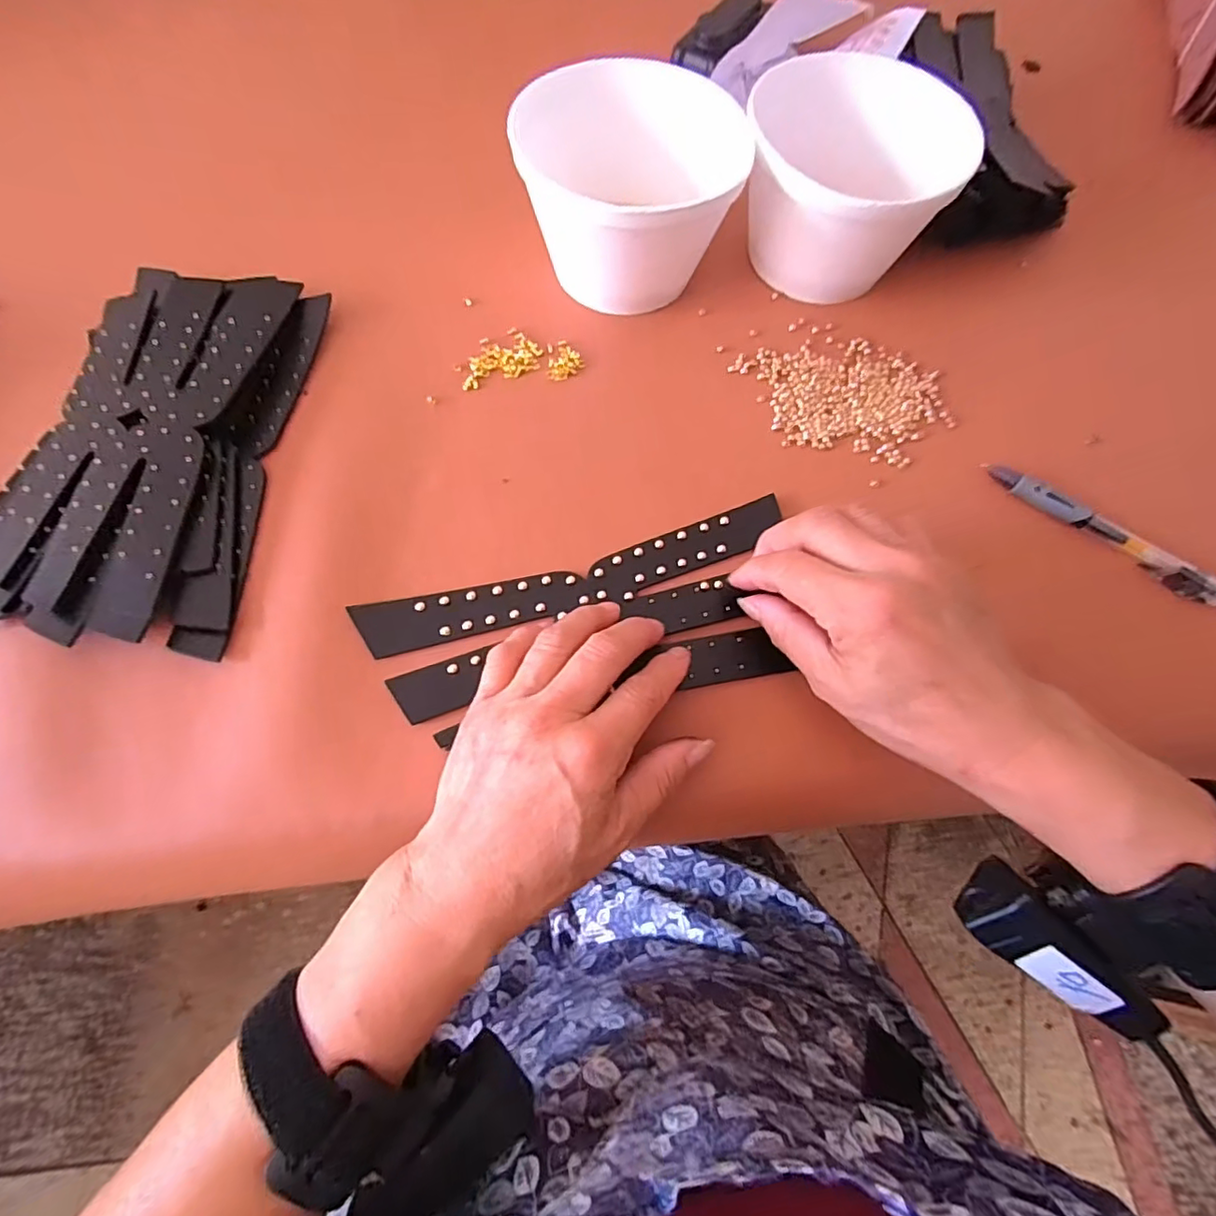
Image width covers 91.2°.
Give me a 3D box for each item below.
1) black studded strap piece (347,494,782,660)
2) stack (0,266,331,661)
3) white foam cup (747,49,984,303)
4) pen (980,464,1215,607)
[{"bbox_3d":[-0.011,-0.016,0.297,0.217,0.005,0.031,-17,70,-9],"label":"black studded strap piece"},{"bbox_3d":[-0.238,-0.089,0.307,0.130,0.019,0.219,4,68,-1],"label":"stack"},{"bbox_3d":[0.141,-0.253,0.362,0.118,0.084,0.123,7,68,0],"label":"white foam cup"},{"bbox_3d":[0.270,-0.038,0.318,0.141,0.016,0.011,36,71,11],"label":"pen"}]

